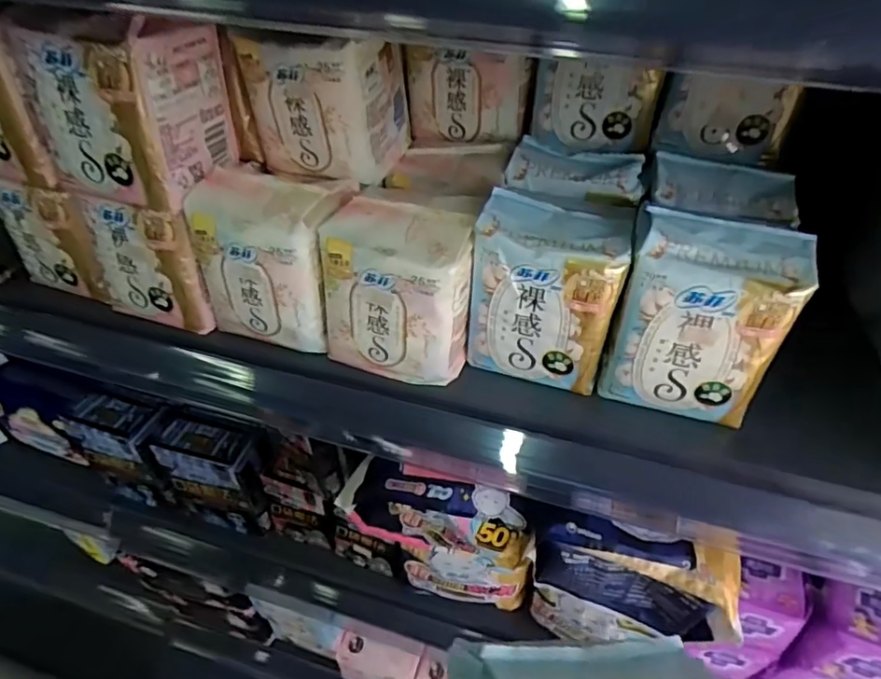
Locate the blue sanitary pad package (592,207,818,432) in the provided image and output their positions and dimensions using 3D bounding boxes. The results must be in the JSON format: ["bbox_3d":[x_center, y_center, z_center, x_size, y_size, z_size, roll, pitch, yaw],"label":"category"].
[{"bbox_3d":[0.166,-0.013,0.361,0.099,0.120,0.057,12,40,12],"label":"blue sanitary pad package"}]

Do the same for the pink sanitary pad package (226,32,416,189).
[{"bbox_3d":[-0.085,-0.185,0.435,0.106,0.093,0.106,9,39,8],"label":"pink sanitary pad package"}]

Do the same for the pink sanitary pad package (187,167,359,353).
[{"bbox_3d":[-0.120,-0.069,0.431,0.099,0.113,0.095,11,40,11],"label":"pink sanitary pad package"}]

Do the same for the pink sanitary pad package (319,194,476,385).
[{"bbox_3d":[-0.028,-0.035,0.396,0.101,0.113,0.060,13,40,14],"label":"pink sanitary pad package"}]

